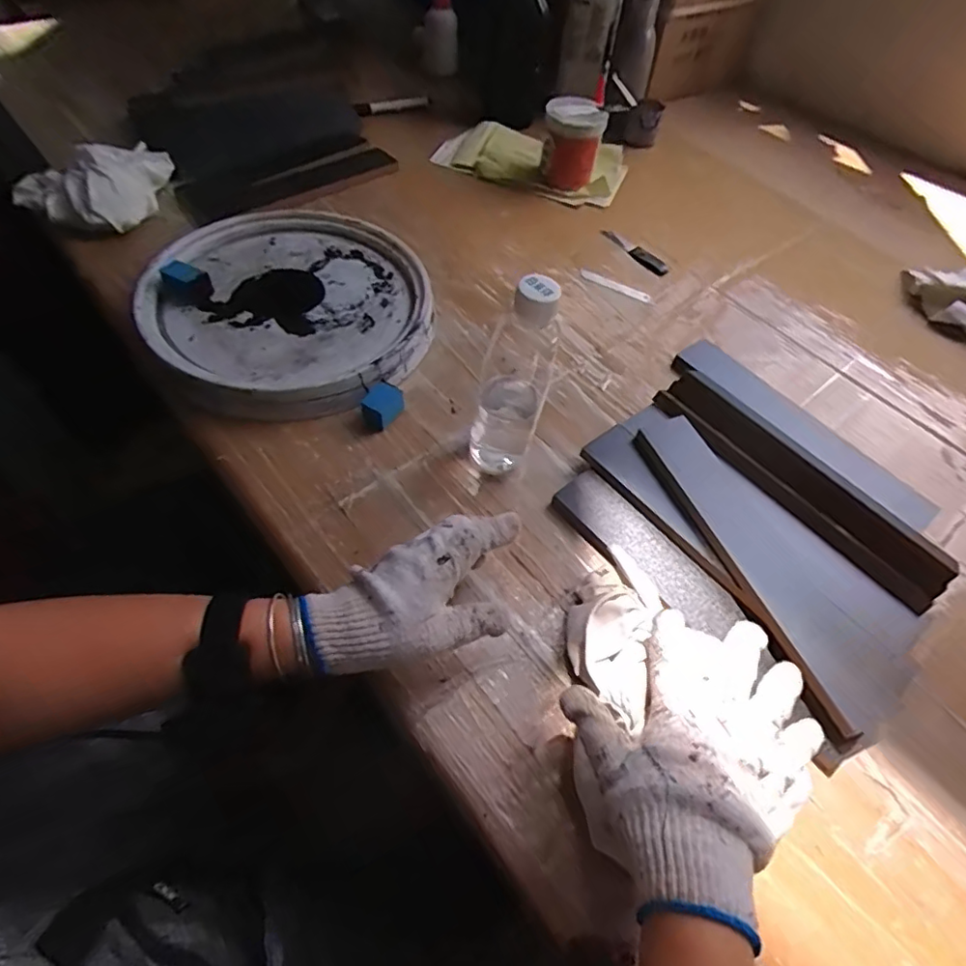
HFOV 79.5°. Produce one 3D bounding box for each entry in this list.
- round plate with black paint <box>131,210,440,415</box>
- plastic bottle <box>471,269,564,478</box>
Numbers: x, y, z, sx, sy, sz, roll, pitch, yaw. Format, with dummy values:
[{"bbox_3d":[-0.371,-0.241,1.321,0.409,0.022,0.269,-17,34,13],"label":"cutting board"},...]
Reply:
[{"bbox_3d":[-0.204,-0.192,0.618,0.277,0.037,0.295,3,55,-4],"label":"round plate with black paint"},{"bbox_3d":[0.024,-0.081,0.474,0.057,0.188,0.052,9,55,1],"label":"plastic bottle"}]

